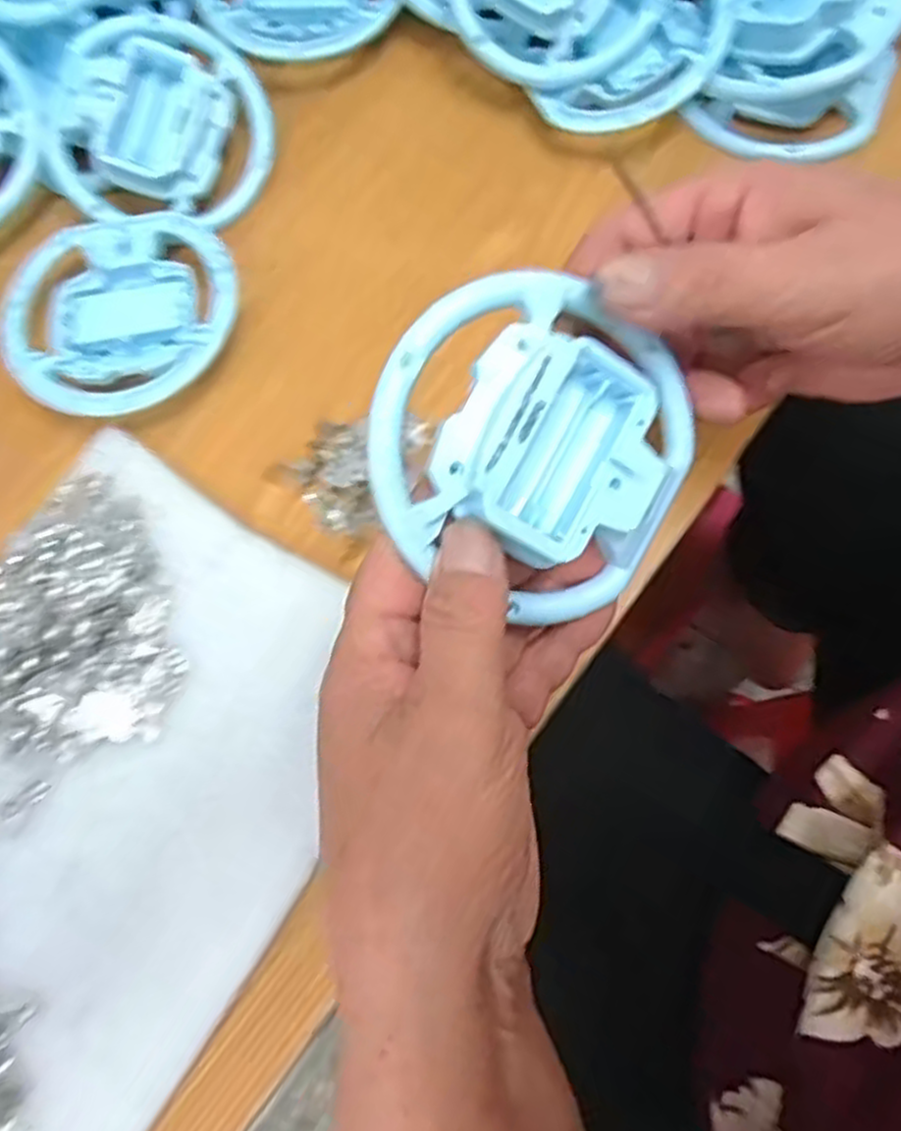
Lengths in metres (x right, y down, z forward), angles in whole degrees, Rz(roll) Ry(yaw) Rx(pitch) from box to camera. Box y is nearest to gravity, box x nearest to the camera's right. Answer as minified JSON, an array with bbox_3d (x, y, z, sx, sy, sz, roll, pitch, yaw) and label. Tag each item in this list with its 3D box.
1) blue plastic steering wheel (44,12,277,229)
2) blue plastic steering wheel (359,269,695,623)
[{"bbox_3d":[-0.135,-0.209,0.357,0.094,0.028,0.091,0,75,0],"label":"blue plastic steering wheel"},{"bbox_3d":[0.026,-0.037,0.230,0.093,0.030,0.093,0,92,-4],"label":"blue plastic steering wheel"}]

